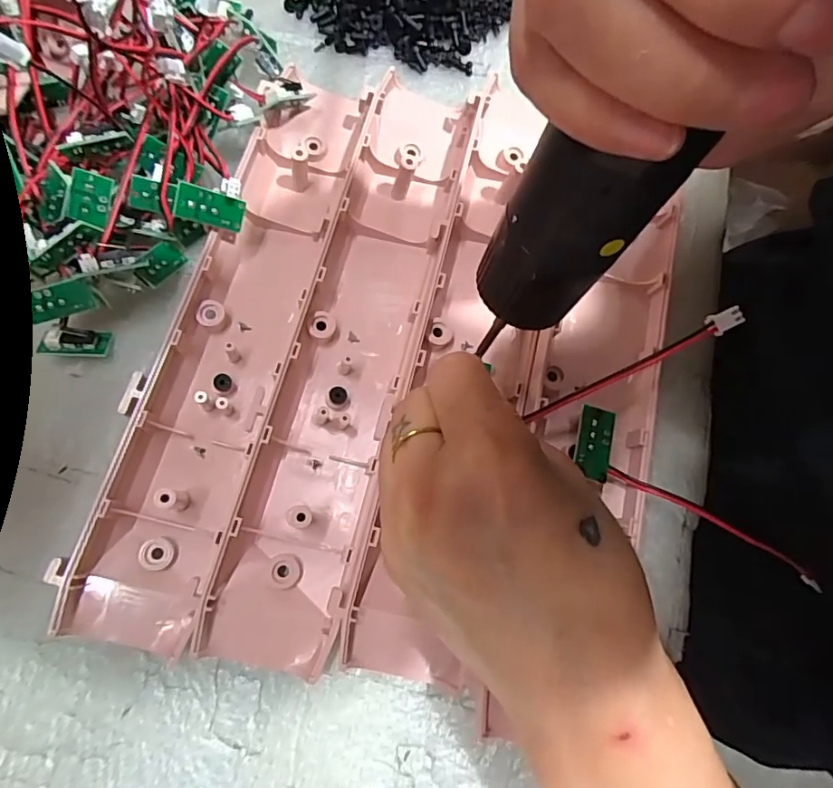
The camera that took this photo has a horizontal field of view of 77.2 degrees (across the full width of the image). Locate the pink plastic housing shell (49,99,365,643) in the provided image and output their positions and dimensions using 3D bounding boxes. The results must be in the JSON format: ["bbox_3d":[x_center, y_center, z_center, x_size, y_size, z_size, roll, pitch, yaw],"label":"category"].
[{"bbox_3d":[-0.087,-0.033,0.238,0.062,0.025,0.269,13,74,6],"label":"pink plastic housing shell"}]

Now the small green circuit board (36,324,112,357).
[{"bbox_3d":[-0.159,-0.025,0.242,0.028,0.007,0.013,0,71,-22],"label":"small green circuit board"}]

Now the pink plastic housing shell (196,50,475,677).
[{"bbox_3d":[-0.025,-0.028,0.234,0.056,0.021,0.276,14,74,6],"label":"pink plastic housing shell"}]

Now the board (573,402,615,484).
[{"bbox_3d":[0.071,0.019,0.207,0.014,0.004,0.028,14,74,1],"label":"board"}]

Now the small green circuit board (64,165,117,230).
[{"bbox_3d":[-0.138,-0.083,0.221,0.015,0.004,0.021,11,108,-31],"label":"small green circuit board"}]

